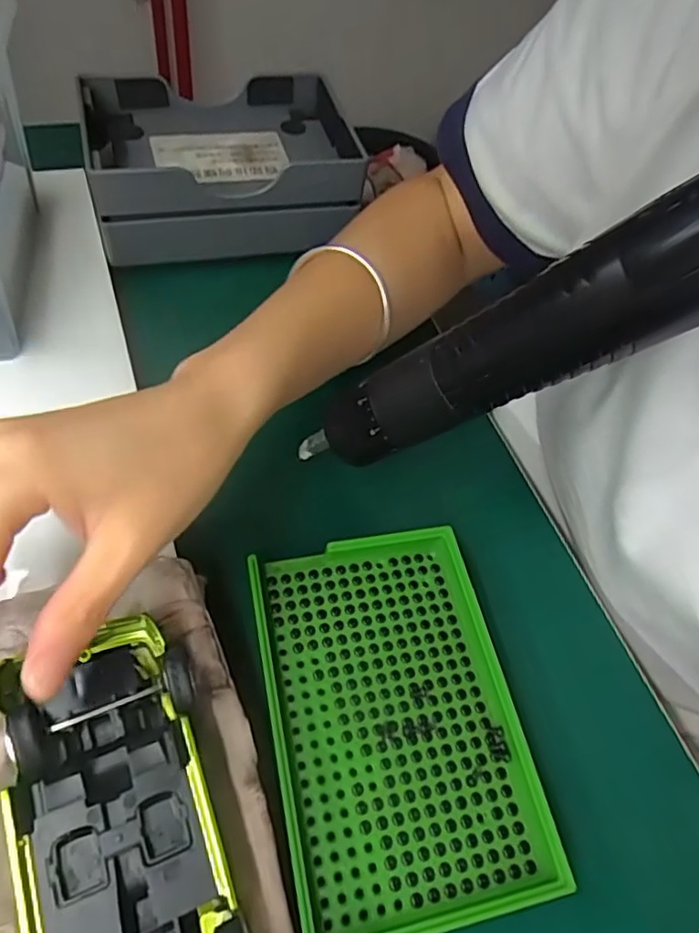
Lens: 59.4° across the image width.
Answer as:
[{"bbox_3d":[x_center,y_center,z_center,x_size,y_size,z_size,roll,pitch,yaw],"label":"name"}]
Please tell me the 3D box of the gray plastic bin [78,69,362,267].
[{"bbox_3d":[-0.077,-0.189,0.382,0.160,0.056,0.118,-7,58,-12],"label":"gray plastic bin"}]

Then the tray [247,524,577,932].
[{"bbox_3d":[0.017,0.094,0.236,0.091,0.023,0.134,-7,57,-13],"label":"tray"}]

